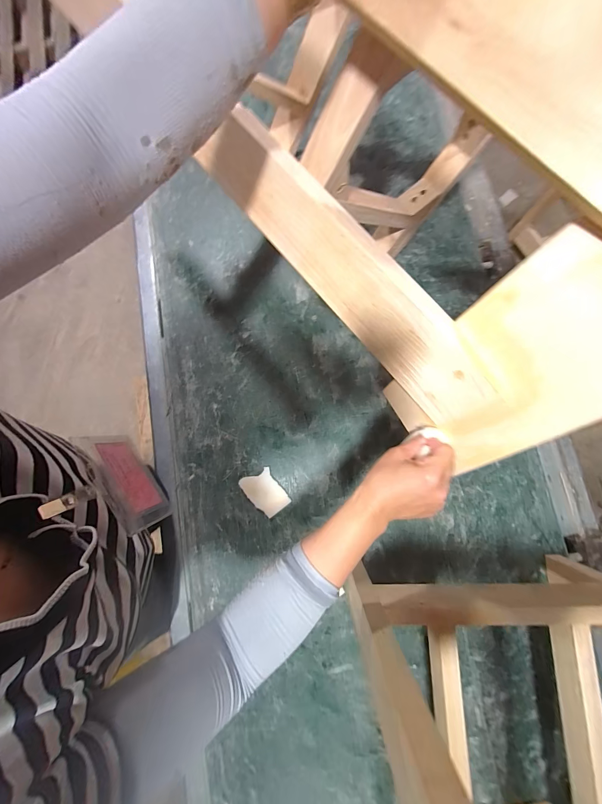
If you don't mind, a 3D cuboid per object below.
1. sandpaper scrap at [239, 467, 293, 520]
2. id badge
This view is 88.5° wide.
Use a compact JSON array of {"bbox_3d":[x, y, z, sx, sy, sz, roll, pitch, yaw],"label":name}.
[{"bbox_3d":[-0.080,0.198,0.678,0.072,0.009,0.101,-35,81,-5],"label":"sandpaper scrap"},{"bbox_3d":[-0.171,0.077,0.307,0.008,0.087,0.101,-37,83,1],"label":"id badge"}]

